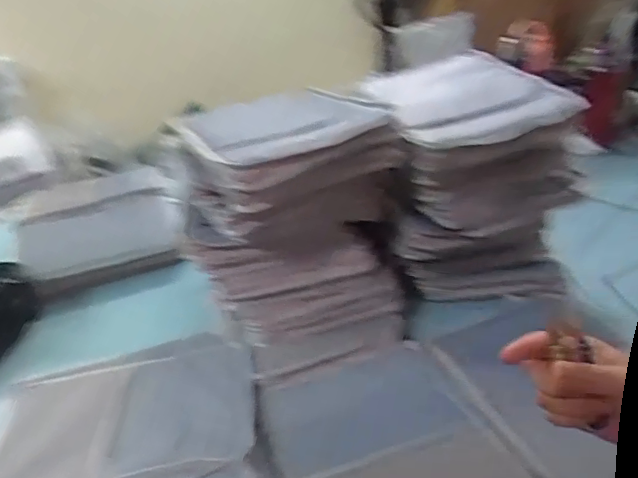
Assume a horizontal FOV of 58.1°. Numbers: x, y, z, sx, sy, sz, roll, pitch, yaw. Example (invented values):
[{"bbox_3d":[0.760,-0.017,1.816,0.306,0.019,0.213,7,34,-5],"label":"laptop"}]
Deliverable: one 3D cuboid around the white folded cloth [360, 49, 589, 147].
[{"bbox_3d":[0.195,-0.207,0.823,0.232,0.043,0.284,-11,28,-7],"label":"white folded cloth"}]

